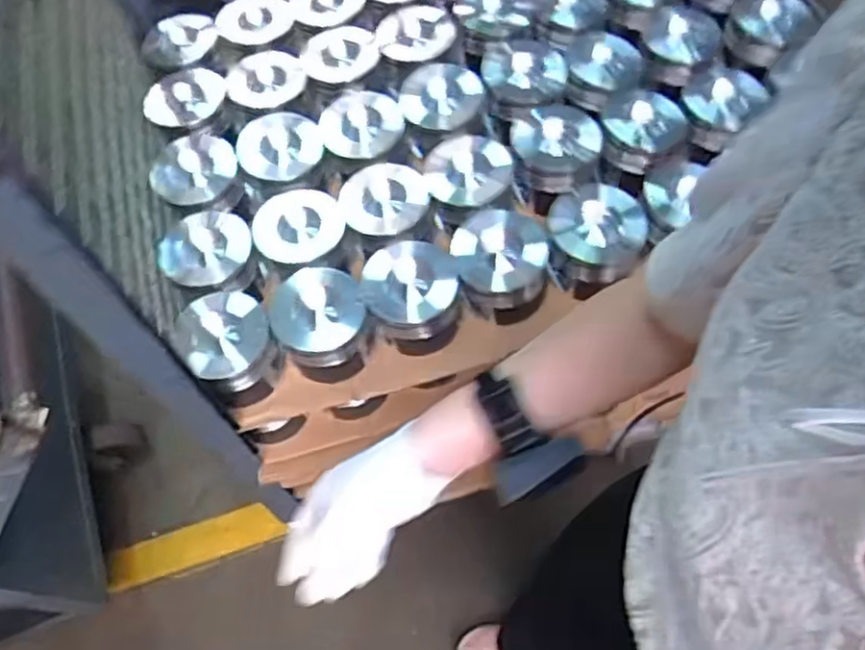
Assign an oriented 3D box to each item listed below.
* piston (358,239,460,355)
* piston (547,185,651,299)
[{"bbox_3d":[-0.027,-0.035,0.863,0.115,0.102,0.112,-5,61,0],"label":"piston"},{"bbox_3d":[0.200,-0.109,0.861,0.117,0.085,0.114,16,63,11],"label":"piston"}]

